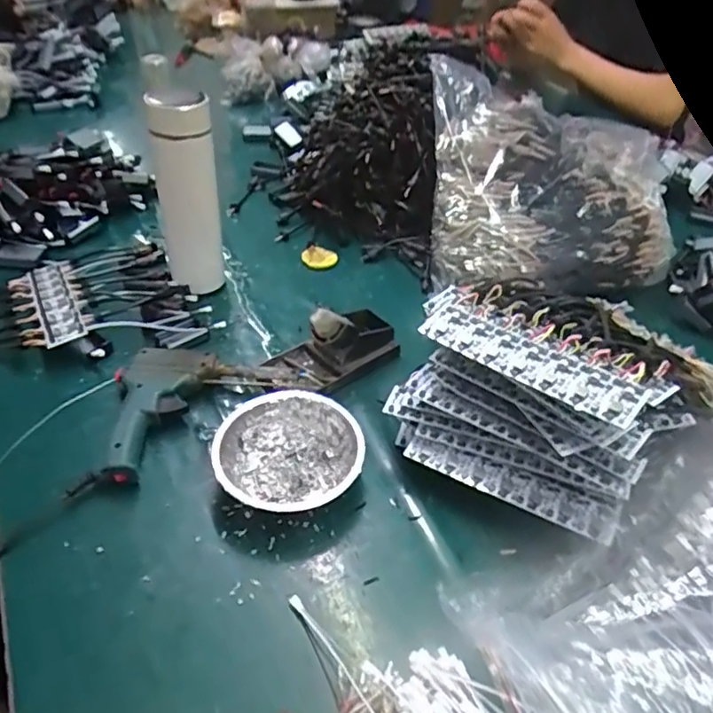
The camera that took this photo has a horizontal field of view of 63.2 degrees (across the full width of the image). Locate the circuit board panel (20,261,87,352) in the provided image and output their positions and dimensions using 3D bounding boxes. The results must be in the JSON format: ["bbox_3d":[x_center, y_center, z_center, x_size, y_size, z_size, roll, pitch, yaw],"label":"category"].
[{"bbox_3d":[-0.340,-0.063,0.651,0.044,0.016,0.152,-21,48,-24],"label":"circuit board panel"}]

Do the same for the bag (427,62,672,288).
[{"bbox_3d":[0.257,-0.232,0.758,0.324,0.173,0.260,-1,43,-5],"label":"bag"}]

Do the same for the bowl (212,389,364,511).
[{"bbox_3d":[-0.060,0.088,0.519,0.127,0.043,0.127,2,43,-2],"label":"bowl"}]

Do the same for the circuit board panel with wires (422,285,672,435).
[{"bbox_3d":[0.138,-0.011,0.458,0.193,0.031,0.075,35,52,29],"label":"circuit board panel with wires"}]

